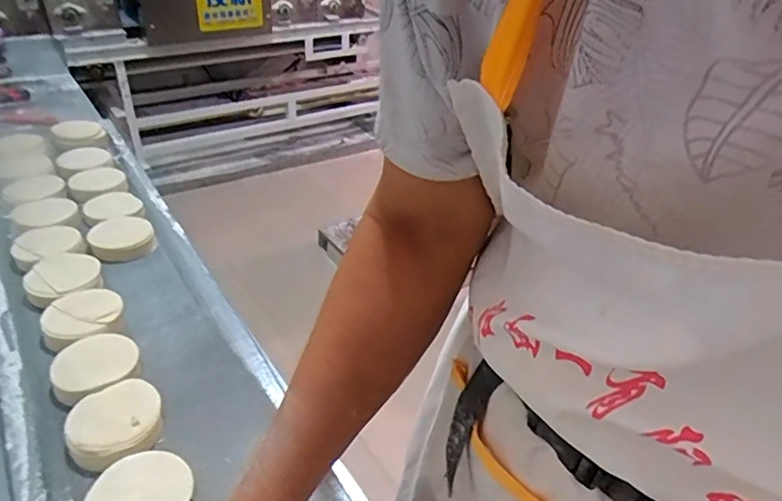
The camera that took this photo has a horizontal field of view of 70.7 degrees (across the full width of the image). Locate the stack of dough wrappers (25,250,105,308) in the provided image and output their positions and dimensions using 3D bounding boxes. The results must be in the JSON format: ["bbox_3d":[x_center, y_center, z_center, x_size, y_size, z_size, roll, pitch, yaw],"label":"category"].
[{"bbox_3d":[-0.430,0.038,0.727,0.088,0.022,0.091,-24,45,-33],"label":"stack of dough wrappers"}]

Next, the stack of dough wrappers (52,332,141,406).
[{"bbox_3d":[-0.334,0.131,0.622,0.091,0.032,0.078,-26,47,-37],"label":"stack of dough wrappers"}]

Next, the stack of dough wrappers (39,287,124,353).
[{"bbox_3d":[-0.378,0.081,0.677,0.090,0.028,0.083,-24,46,-33],"label":"stack of dough wrappers"}]

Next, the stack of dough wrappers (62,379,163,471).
[{"bbox_3d":[-0.281,0.177,0.563,0.089,0.029,0.092,-24,45,-33],"label":"stack of dough wrappers"}]

